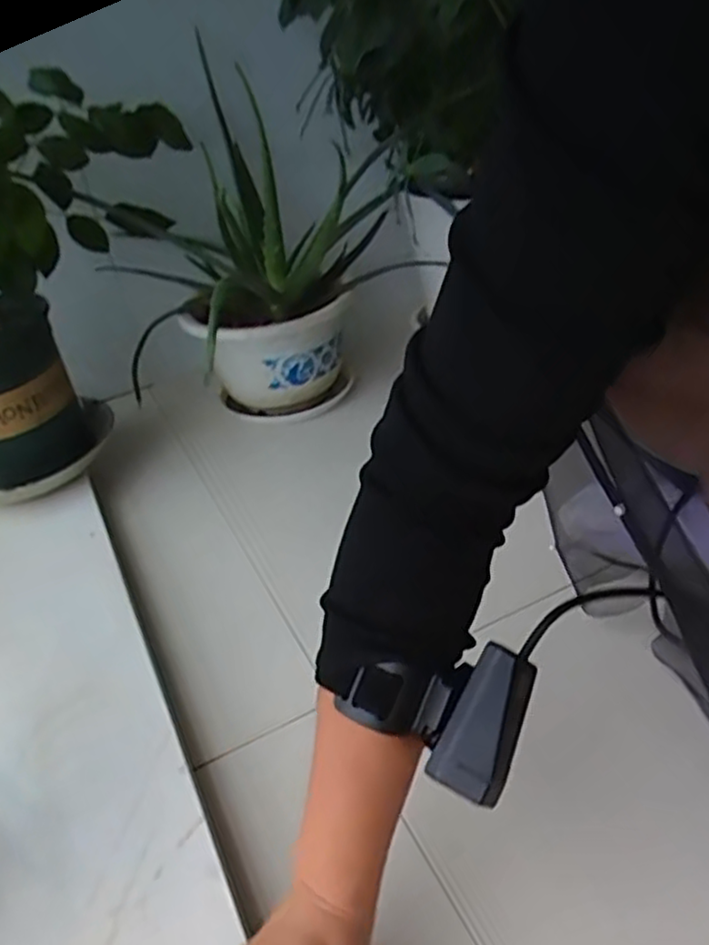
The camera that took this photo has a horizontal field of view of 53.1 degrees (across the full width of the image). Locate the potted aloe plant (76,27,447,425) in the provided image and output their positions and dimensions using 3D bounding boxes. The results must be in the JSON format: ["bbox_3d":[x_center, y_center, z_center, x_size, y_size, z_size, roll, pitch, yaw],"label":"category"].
[{"bbox_3d":[-0.107,-0.227,0.837,0.342,0.336,0.294,-34,41,-31],"label":"potted aloe plant"}]

